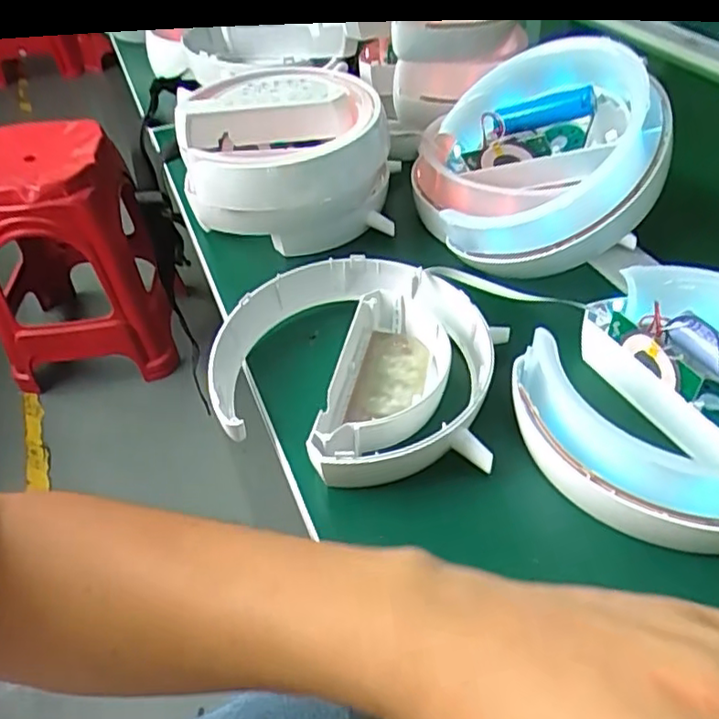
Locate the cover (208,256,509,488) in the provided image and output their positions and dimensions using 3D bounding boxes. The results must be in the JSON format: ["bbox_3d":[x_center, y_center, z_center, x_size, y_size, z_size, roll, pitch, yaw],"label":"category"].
[{"bbox_3d":[0.002,0.003,0.364,0.166,0.033,0.151,-9,44,-4],"label":"cover"}]

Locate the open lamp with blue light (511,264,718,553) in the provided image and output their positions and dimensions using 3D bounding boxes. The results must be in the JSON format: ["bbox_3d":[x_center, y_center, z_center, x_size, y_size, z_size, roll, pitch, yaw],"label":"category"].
[{"bbox_3d":[0.152,0.021,0.307,0.128,0.065,0.140,-3,44,3],"label":"open lamp with blue light"}]

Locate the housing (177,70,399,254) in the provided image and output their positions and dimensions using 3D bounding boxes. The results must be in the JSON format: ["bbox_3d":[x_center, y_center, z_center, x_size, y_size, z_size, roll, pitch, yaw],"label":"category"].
[{"bbox_3d":[-0.054,-0.144,0.466,0.143,0.081,0.160,-14,44,-9],"label":"housing"}]

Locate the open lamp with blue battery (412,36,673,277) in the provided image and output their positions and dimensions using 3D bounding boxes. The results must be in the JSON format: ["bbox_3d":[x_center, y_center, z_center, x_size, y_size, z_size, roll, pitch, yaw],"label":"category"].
[{"bbox_3d":[0.116,-0.136,0.432,0.156,0.070,0.175,-34,49,18],"label":"open lamp with blue battery"}]

